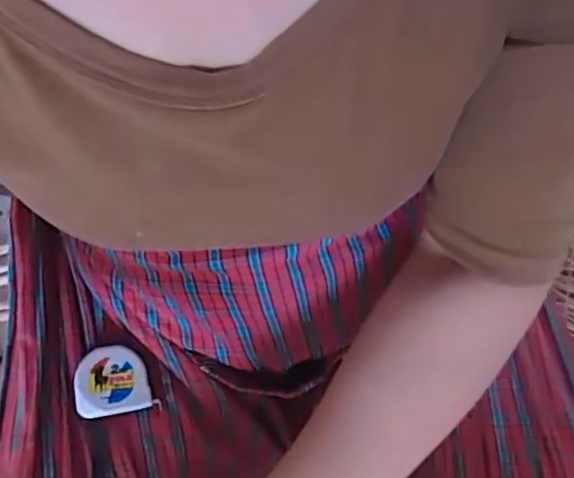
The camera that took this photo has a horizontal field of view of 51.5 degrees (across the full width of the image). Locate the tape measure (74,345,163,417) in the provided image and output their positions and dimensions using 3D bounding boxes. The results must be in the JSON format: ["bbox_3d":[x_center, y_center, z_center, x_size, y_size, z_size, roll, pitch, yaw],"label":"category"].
[{"bbox_3d":[-0.134,0.109,0.454,0.056,0.013,0.053,-15,77,-24],"label":"tape measure"}]

